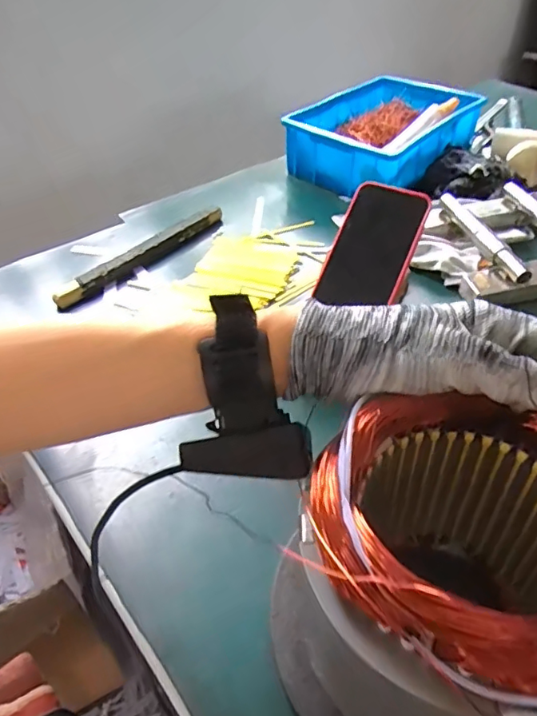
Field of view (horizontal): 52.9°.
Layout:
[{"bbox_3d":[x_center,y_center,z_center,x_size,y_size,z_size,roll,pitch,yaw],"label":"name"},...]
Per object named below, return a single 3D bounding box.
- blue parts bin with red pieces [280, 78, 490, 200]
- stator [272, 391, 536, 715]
[{"bbox_3d":[0.187,-0.364,0.879,0.205,0.088,0.298,30,52,31],"label":"blue parts bin with red pieces"},{"bbox_3d":[0.082,0.125,0.278,0.148,0.167,0.147,-1,43,1],"label":"stator"}]

